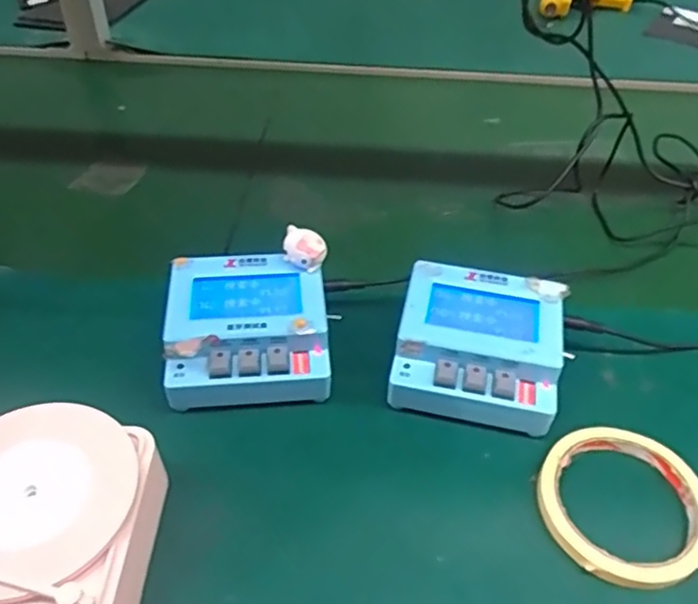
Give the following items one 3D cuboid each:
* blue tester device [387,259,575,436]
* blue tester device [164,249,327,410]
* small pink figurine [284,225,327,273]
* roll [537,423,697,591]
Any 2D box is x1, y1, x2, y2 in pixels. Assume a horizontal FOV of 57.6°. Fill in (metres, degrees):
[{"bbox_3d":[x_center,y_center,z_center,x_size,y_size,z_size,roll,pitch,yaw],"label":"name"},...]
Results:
[{"bbox_3d":[0.083,0.030,0.417,0.104,0.050,0.098,10,45,9],"label":"blue tester device"},{"bbox_3d":[-0.066,0.022,0.420,0.102,0.054,0.100,-2,44,-4],"label":"blue tester device"},{"bbox_3d":[-0.029,-0.036,0.424,0.028,0.024,0.020,0,44,-2],"label":"small pink figurine"},{"bbox_3d":[0.155,0.113,0.360,0.090,0.012,0.091,1,44,-1],"label":"roll"}]

